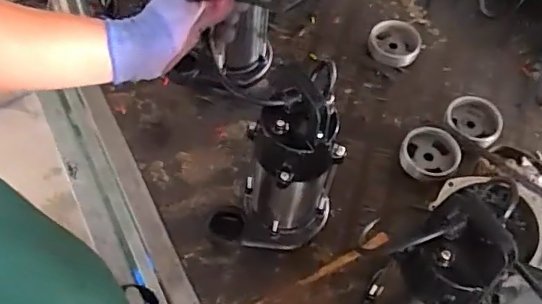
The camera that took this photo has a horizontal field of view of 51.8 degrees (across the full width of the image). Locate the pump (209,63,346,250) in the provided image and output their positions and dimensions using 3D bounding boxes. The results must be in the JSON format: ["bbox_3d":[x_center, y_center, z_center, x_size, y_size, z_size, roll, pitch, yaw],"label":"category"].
[{"bbox_3d":[0.010,0.022,0.677,0.135,0.278,0.122,18,59,7],"label":"pump"}]

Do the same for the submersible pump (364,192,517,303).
[{"bbox_3d":[0.175,0.159,0.621,0.112,0.318,0.130,33,62,15],"label":"submersible pump"}]

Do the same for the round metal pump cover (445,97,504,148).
[{"bbox_3d":[0.338,-0.053,0.923,0.091,0.033,0.077,41,65,19],"label":"round metal pump cover"}]

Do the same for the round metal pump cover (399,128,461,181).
[{"bbox_3d":[0.255,0.003,0.890,0.096,0.023,0.086,-35,67,-22],"label":"round metal pump cover"}]

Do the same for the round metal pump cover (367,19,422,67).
[{"bbox_3d":[0.224,-0.195,1.002,0.088,0.032,0.095,2,59,-3],"label":"round metal pump cover"}]

